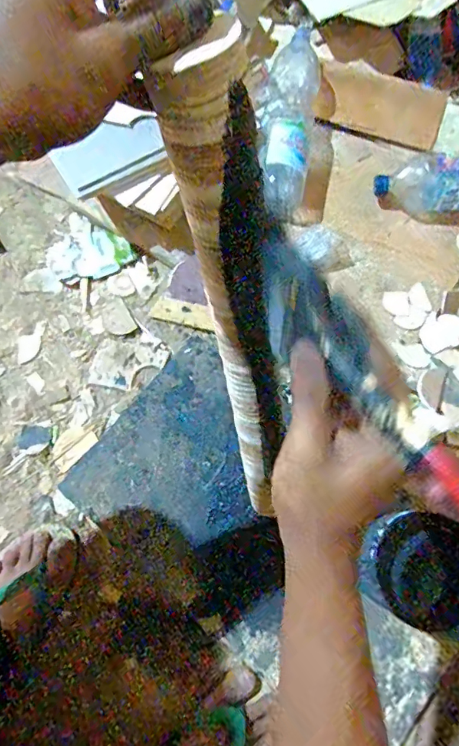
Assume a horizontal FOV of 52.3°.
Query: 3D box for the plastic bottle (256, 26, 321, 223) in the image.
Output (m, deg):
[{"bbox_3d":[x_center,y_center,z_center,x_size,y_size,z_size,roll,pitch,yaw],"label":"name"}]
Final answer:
[{"bbox_3d":[0.095,-0.420,0.781,0.090,0.092,0.327,9,69,4],"label":"plastic bottle"}]

